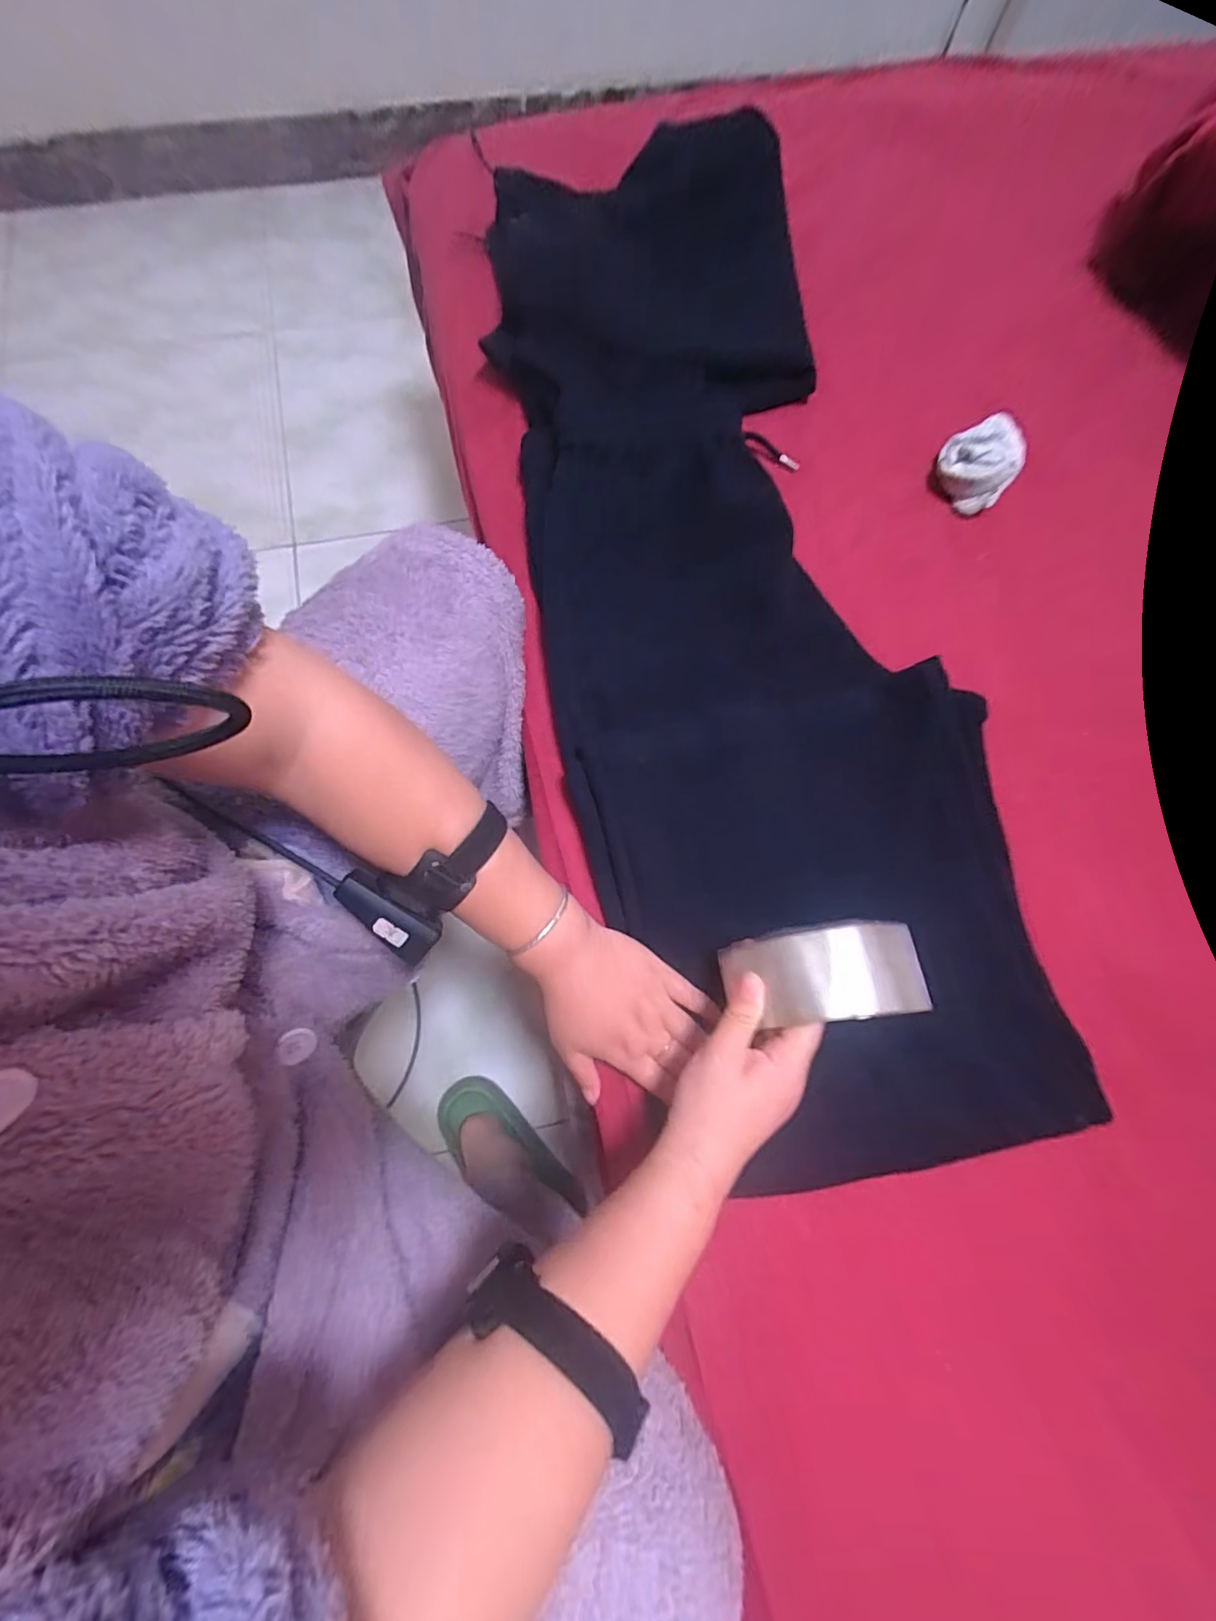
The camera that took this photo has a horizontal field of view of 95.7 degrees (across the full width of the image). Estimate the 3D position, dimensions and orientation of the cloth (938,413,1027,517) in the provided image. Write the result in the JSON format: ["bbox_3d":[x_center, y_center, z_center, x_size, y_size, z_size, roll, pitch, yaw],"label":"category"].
[{"bbox_3d":[0.329,-0.308,0.490,0.068,0.056,0.047,35,78,7],"label":"cloth"}]

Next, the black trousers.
[{"bbox_3d":[0.106,-0.125,0.449,0.305,0.065,0.890,-14,88,9],"label":"black trousers"}]

